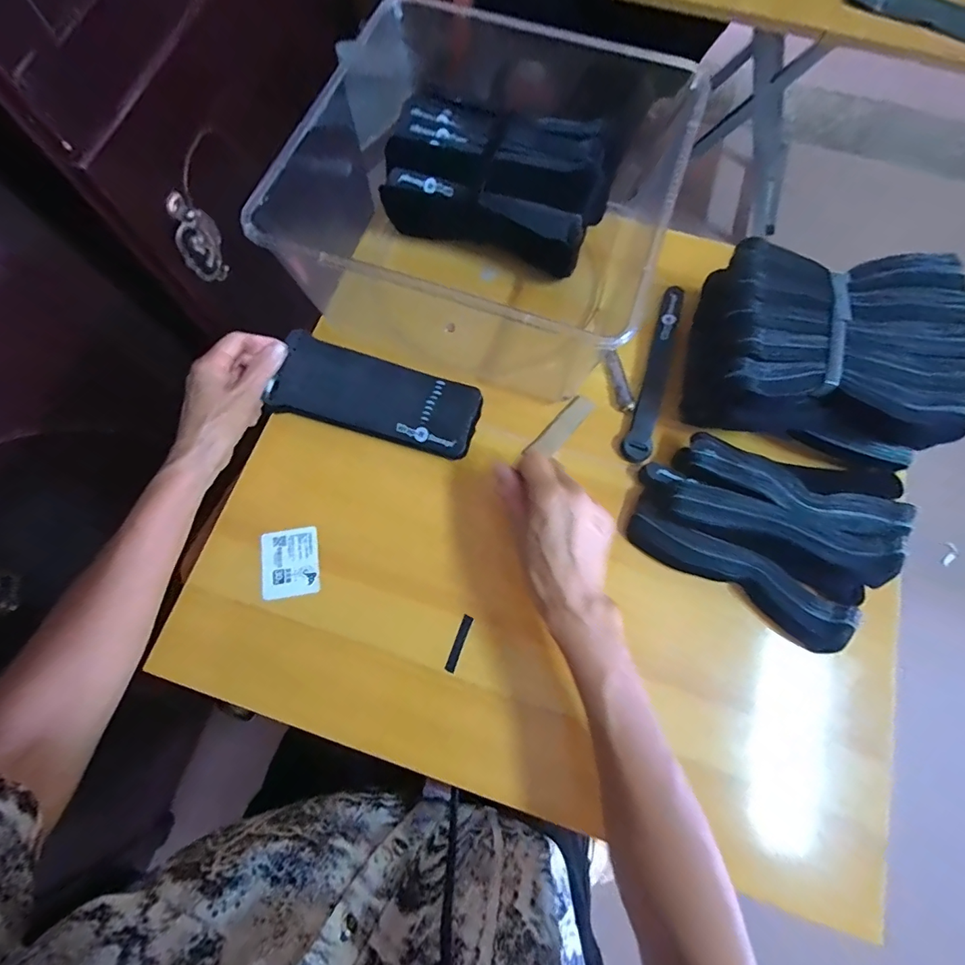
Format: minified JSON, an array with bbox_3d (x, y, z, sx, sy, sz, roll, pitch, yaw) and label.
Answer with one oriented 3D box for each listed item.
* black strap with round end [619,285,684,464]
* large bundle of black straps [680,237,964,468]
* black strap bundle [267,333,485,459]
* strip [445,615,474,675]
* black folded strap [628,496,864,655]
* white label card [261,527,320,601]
[{"bbox_3d":[0.173,-0.113,0.464,0.025,0.011,0.200,17,74,4],"label":"black strap with round end"},{"bbox_3d":[0.305,-0.119,0.413,0.210,0.068,0.179,15,74,3],"label":"large bundle of black straps"},{"bbox_3d":[-0.100,-0.083,0.444,0.197,0.021,0.084,19,75,9],"label":"black strap bundle"},{"bbox_3d":[-0.020,0.137,0.393,0.008,0.004,0.047,20,75,5],"label":"strip"},{"bbox_3d":[0.215,0.077,0.392,0.190,0.032,0.039,31,76,7],"label":"black folded strap"},{"bbox_3d":[-0.172,0.072,0.414,0.048,0.005,0.059,-8,74,-3],"label":"white label card"}]

